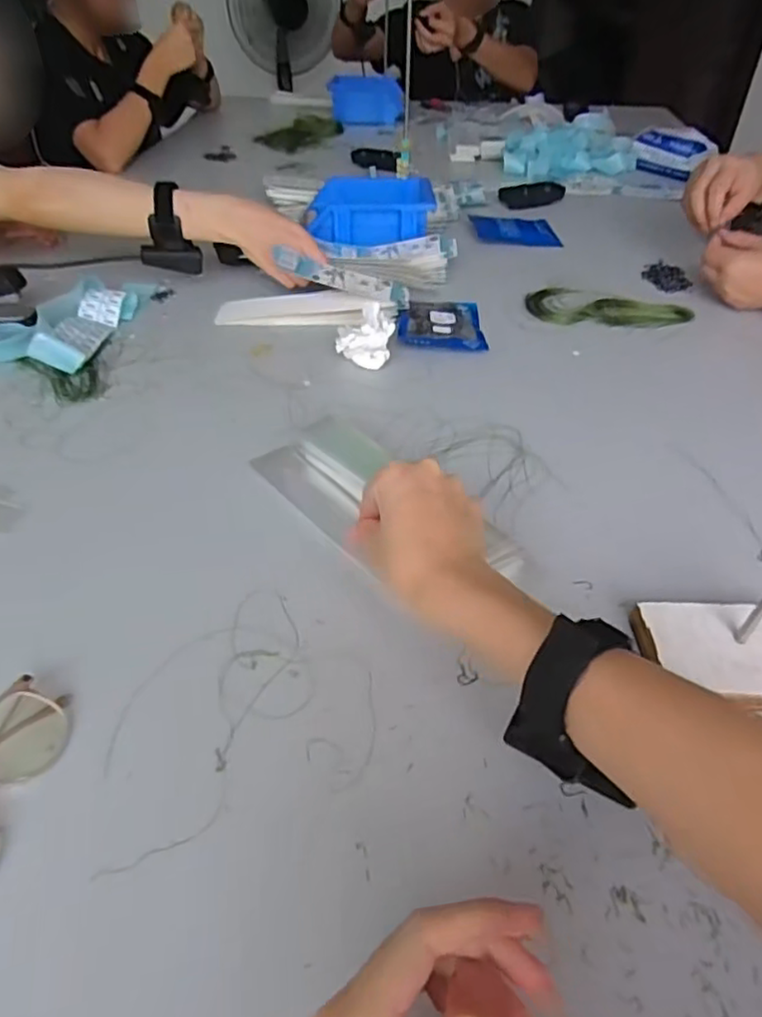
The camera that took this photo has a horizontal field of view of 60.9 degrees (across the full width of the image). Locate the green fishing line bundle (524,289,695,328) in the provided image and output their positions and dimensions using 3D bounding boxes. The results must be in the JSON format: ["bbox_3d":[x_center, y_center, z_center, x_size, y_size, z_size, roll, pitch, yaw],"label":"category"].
[{"bbox_3d":[0.283,-0.251,0.802,0.199,0.018,0.082,3,43,2],"label":"green fishing line bundle"}]

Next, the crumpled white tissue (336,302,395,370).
[{"bbox_3d":[-0.016,-0.180,0.668,0.056,0.063,0.030,4,43,4],"label":"crumpled white tissue"}]

